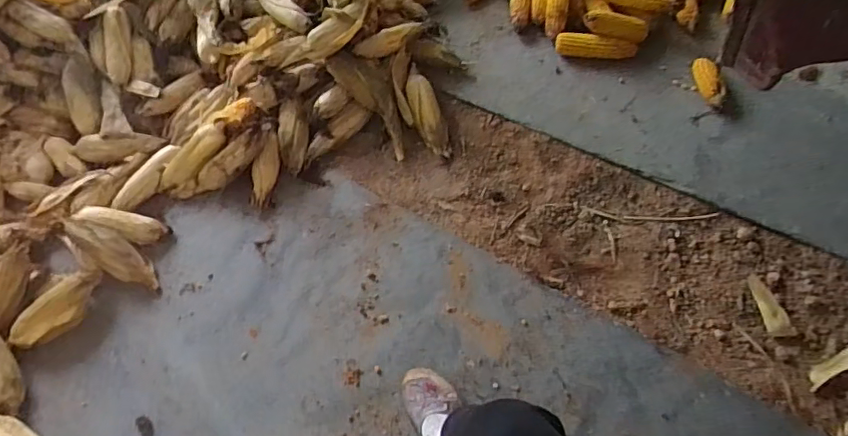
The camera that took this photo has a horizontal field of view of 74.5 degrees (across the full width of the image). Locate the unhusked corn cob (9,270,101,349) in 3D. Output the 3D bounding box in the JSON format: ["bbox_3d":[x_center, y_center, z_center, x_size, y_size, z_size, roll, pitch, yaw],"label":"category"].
[{"bbox_3d":[-0.711,0.181,1.090,0.079,0.046,0.185,30,66,22],"label":"unhusked corn cob"}]

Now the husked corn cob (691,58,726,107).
[{"bbox_3d":[0.629,-0.309,1.232,0.042,0.038,0.152,-3,59,4],"label":"husked corn cob"}]

